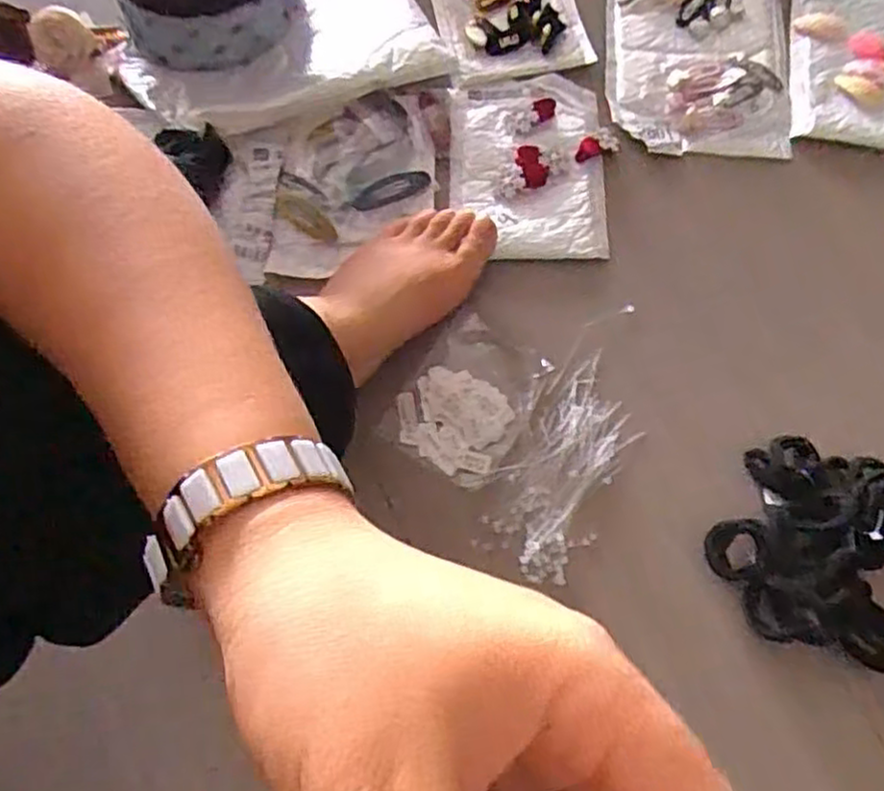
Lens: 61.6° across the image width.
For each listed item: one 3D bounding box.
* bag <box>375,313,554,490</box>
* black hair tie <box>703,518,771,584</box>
[{"bbox_3d":[0.020,0.004,0.526,0.087,0.010,0.107,34,79,5],"label":"bag"},{"bbox_3d":[0.191,0.100,0.478,0.040,0.006,0.039,-6,70,-1],"label":"black hair tie"}]

